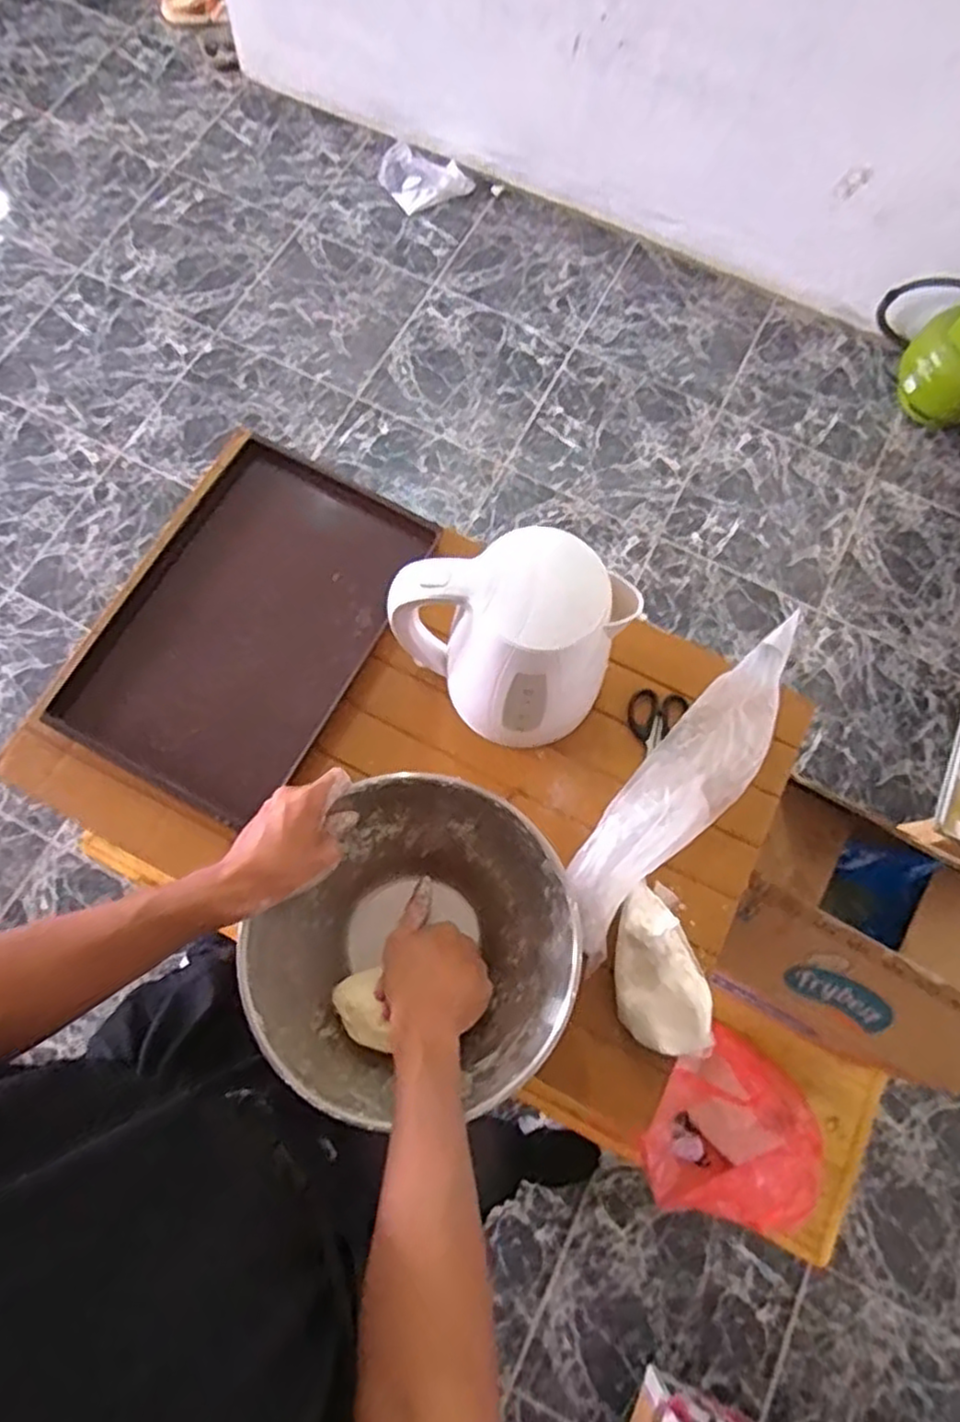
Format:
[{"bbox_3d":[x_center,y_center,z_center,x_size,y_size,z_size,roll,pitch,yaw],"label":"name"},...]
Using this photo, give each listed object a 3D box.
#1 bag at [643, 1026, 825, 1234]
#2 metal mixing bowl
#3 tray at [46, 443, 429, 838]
[{"bbox_3d":[0.314,0.537,0.930,0.171,0.178,0.217,36,75,8],"label":"bag"},{"bbox_3d":[-0.046,0.198,0.616,0.231,0.112,0.255,36,76,8],"label":"metal mixing bowl"},{"bbox_3d":[-0.232,-0.092,0.747,0.243,0.037,0.371,29,75,6],"label":"tray"}]

